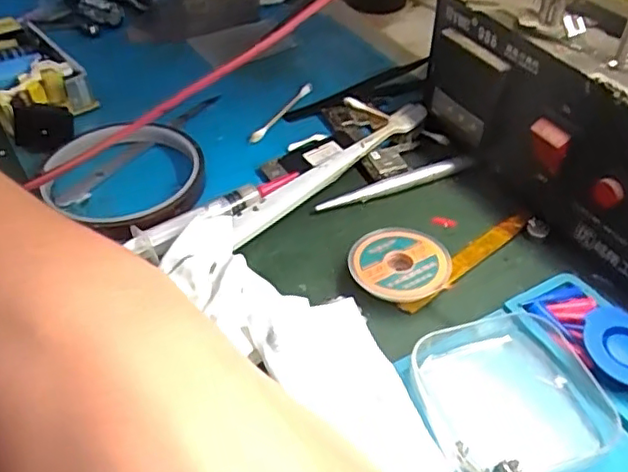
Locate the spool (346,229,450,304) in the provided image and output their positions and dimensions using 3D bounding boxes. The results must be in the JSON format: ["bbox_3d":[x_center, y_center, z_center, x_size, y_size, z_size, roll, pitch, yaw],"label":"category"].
[{"bbox_3d":[0.039,0.014,0.280,0.044,0.012,0.041,0,43,0],"label":"spool"}]

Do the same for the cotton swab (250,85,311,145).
[{"bbox_3d":[-0.019,-0.077,0.374,0.006,0.005,0.069,21,49,22],"label":"cotton swab"}]

